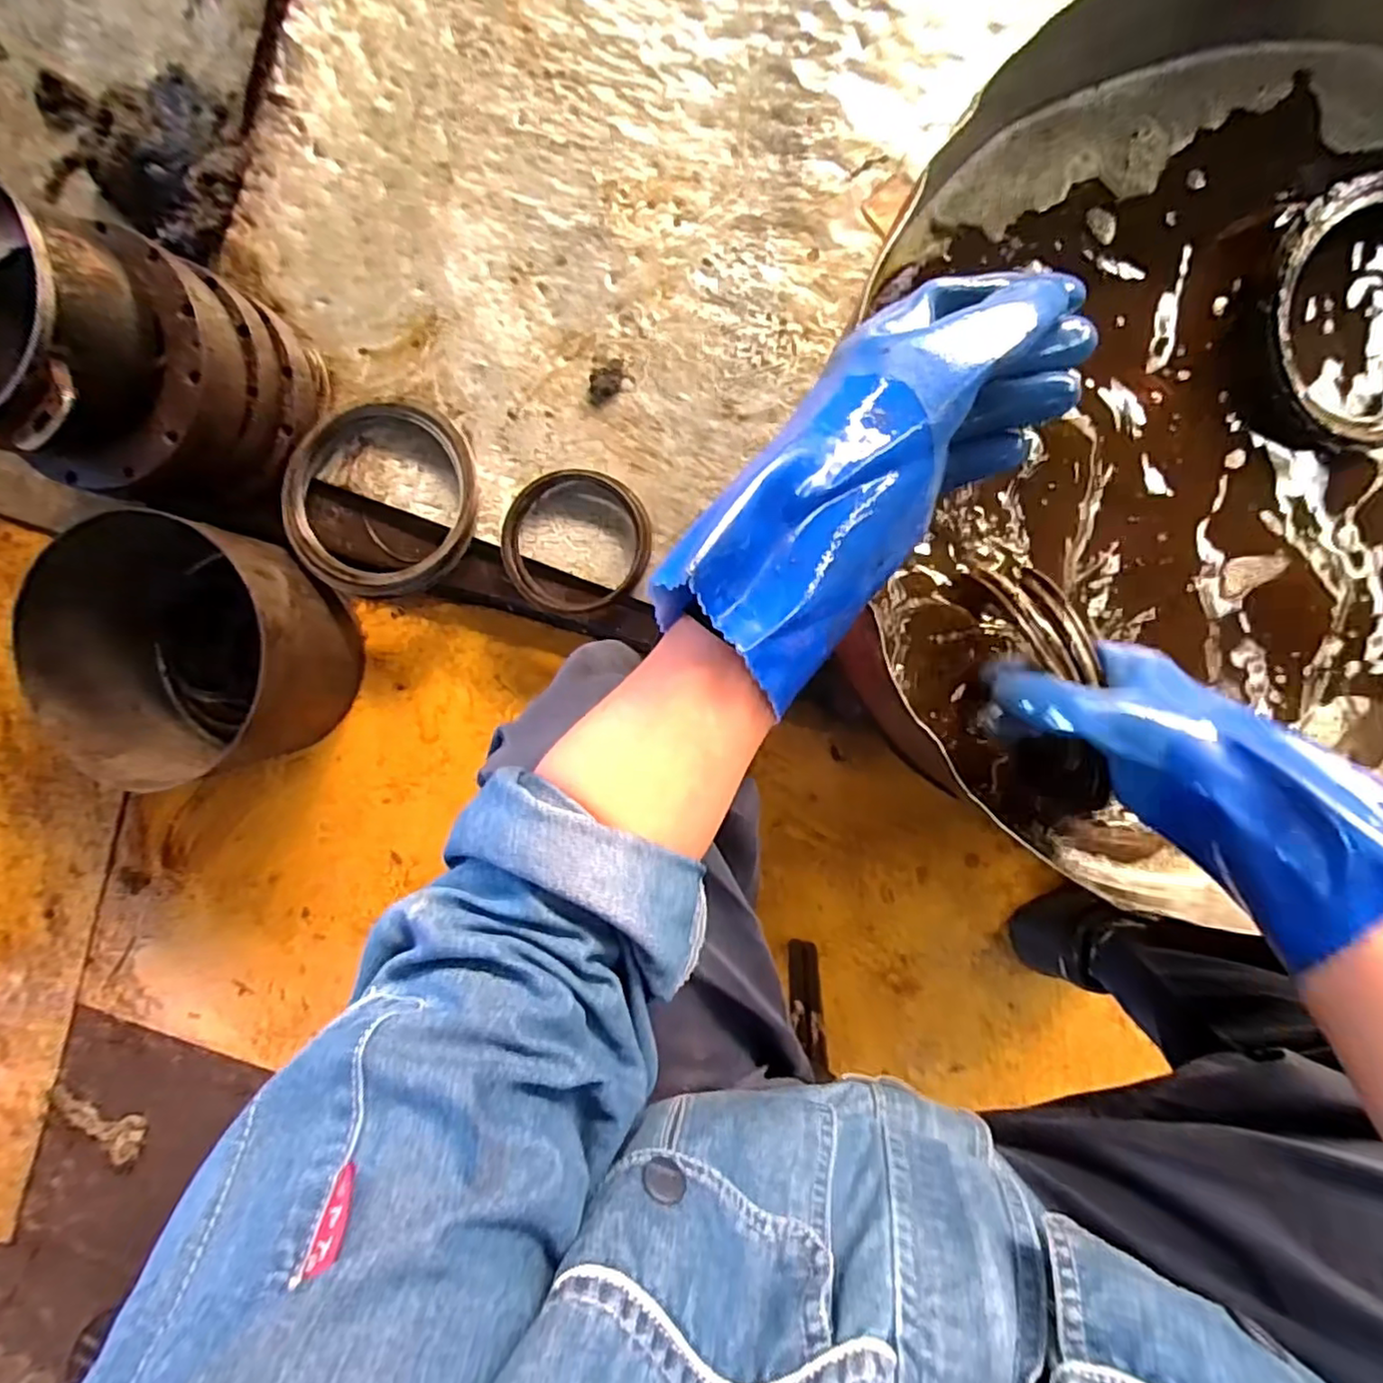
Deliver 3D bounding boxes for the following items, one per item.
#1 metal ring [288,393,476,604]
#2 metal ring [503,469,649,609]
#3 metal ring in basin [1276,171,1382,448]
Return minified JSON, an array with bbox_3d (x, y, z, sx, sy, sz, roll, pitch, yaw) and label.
[{"bbox_3d":[-0.348,-0.215,0.732,0.222,0.042,0.214,-1,82,6],"label":"metal ring"},{"bbox_3d":[-0.127,-0.168,0.738,0.161,0.025,0.157,0,95,-3],"label":"metal ring"},{"bbox_3d":[0.443,-0.242,0.416,0.139,0.027,0.160,-3,92,4],"label":"metal ring in basin"}]

